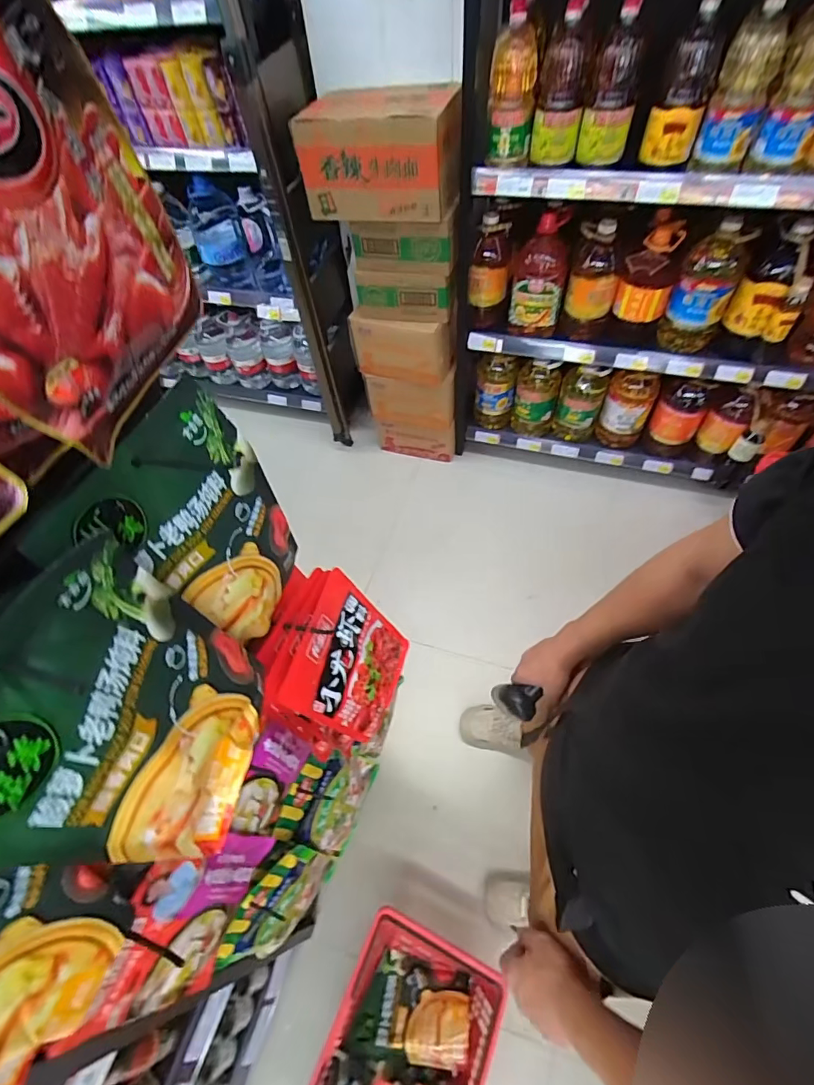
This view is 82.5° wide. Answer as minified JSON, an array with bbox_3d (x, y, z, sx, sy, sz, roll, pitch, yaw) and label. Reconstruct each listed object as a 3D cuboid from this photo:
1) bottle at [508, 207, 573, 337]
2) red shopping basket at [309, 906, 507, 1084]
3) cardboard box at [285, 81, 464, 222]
[{"bbox_3d":[0.395,-0.792,1.373,0.147,0.317,0.118,10,57,11],"label":"bottle"},{"bbox_3d":[-0.007,1.011,0.908,0.278,0.197,0.410,19,59,17],"label":"red shopping basket"},{"bbox_3d":[-0.065,-0.992,1.195,0.398,0.233,0.186,5,56,8],"label":"cardboard box"}]

